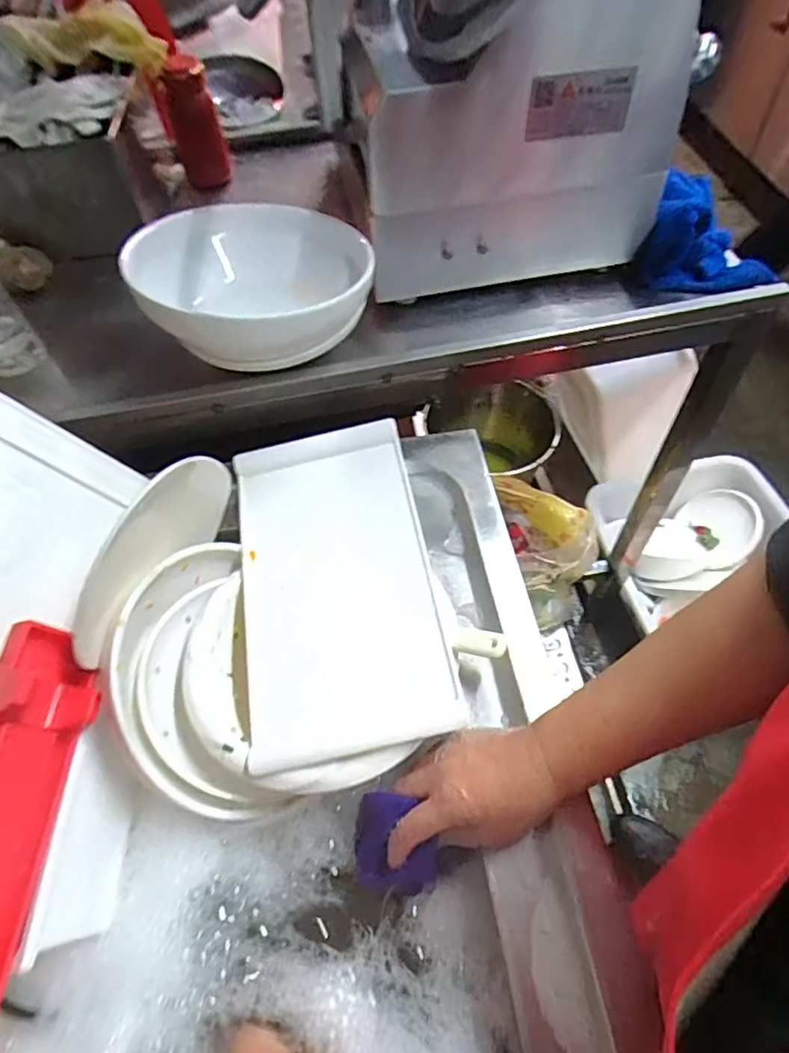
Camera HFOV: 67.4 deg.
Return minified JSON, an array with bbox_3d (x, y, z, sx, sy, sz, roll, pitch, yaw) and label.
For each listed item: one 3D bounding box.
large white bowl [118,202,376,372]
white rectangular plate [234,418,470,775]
[{"bbox_3d":[-0.140,-0.251,0.607,0.231,0.091,0.201,-28,58,-13],"label":"large white bowl"},{"bbox_3d":[-0.054,0.049,0.553,0.174,0.044,0.315,-11,56,-2],"label":"white rectangular plate"}]

